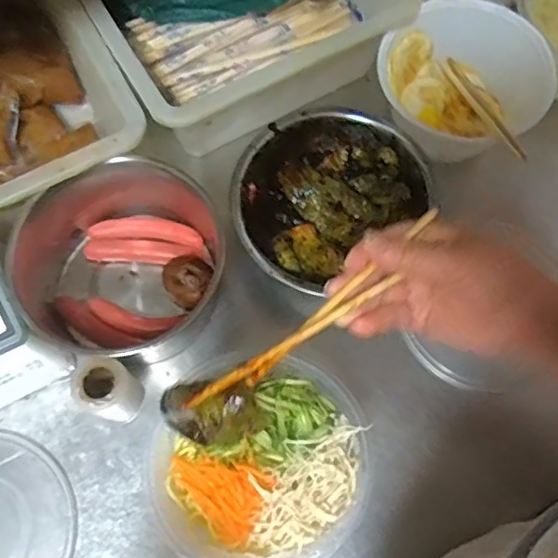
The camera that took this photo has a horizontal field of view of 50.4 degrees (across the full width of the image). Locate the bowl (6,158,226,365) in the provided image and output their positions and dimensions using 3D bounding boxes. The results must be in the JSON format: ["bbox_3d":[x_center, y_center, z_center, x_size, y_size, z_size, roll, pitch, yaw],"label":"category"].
[{"bbox_3d":[-0.137,-0.013,0.528,0.164,0.102,0.154,0,70,-1],"label":"bowl"}]

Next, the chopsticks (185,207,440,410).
[{"bbox_3d":[0.029,0.018,0.354,0.194,0.011,0.020,-36,74,-16],"label":"chopsticks"}]

